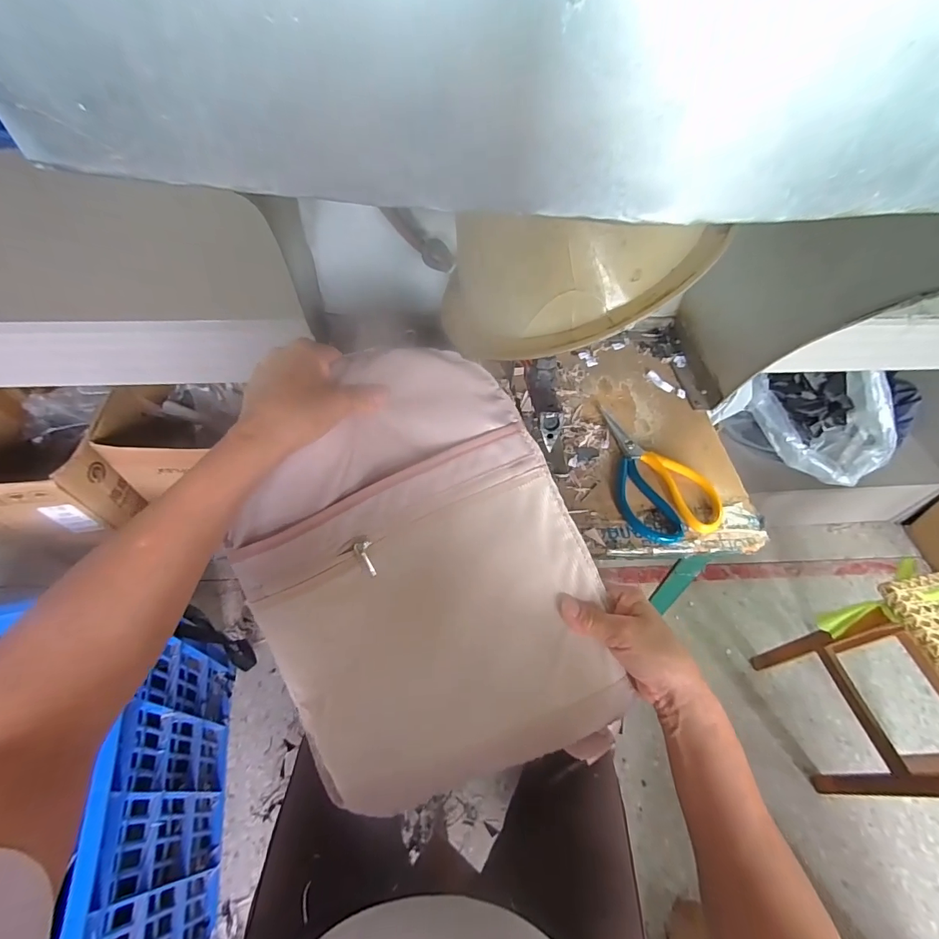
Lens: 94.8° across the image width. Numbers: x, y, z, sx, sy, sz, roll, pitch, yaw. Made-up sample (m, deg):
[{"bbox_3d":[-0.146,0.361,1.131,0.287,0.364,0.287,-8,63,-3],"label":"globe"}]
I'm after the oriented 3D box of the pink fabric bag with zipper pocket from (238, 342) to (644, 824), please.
[{"bbox_3d":[-0.040,0.088,0.361,0.265,0.039,0.359,-19,91,-3],"label":"pink fabric bag with zipper pocket"}]

